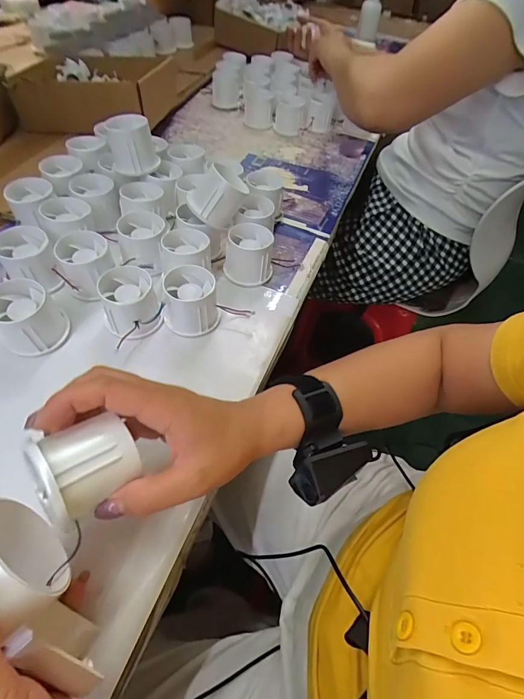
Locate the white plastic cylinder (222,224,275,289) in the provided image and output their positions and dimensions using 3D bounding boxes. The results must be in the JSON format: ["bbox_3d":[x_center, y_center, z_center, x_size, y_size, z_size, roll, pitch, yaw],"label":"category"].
[{"bbox_3d":[-0.015,-0.110,0.431,0.055,0.050,0.051,4,53,-2],"label":"white plastic cylinder"}]

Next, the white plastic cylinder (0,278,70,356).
[{"bbox_3d":[-0.218,-0.030,0.347,0.055,0.051,0.052,3,53,-4],"label":"white plastic cylinder"}]

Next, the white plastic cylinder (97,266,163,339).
[{"bbox_3d":[-0.132,-0.046,0.369,0.052,0.050,0.055,3,53,-4],"label":"white plastic cylinder"}]

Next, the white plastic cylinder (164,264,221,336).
[{"bbox_3d":[-0.073,-0.049,0.377,0.055,0.051,0.052,3,53,-4],"label":"white plastic cylinder"}]

